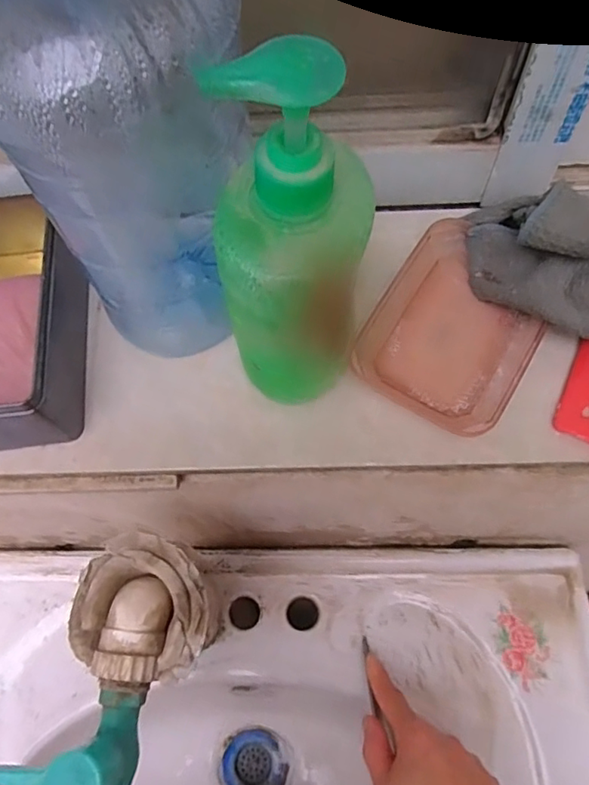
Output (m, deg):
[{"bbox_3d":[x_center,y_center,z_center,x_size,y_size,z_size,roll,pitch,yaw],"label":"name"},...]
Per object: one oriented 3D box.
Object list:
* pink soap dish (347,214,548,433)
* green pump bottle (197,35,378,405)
[{"bbox_3d":[0.095,-0.037,0.330,0.090,0.025,0.121,30,69,15],"label":"pink soap dish"},{"bbox_3d":[-0.001,-0.056,0.248,0.066,0.179,0.069,5,65,4],"label":"green pump bottle"}]

